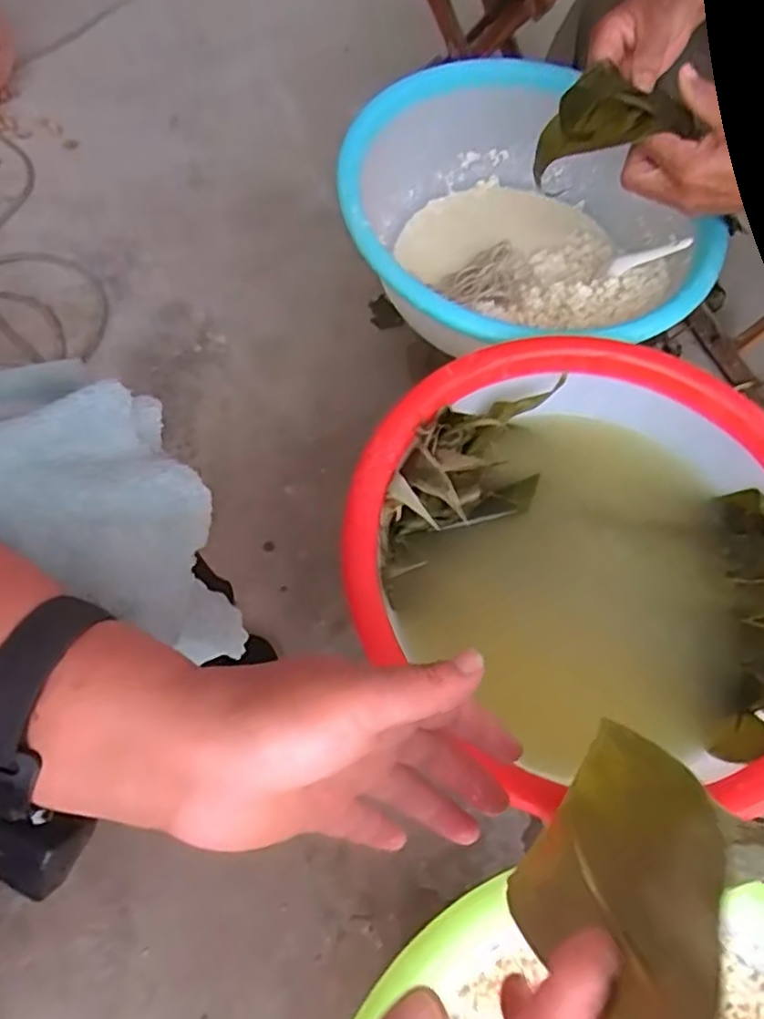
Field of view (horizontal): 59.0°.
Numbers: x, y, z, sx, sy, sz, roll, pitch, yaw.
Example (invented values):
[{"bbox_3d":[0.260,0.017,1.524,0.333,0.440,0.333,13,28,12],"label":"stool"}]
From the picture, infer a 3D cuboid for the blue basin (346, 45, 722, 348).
[{"bbox_3d":[0.128,-0.266,0.661,0.311,0.136,0.340,1,65,-2],"label":"blue basin"}]

